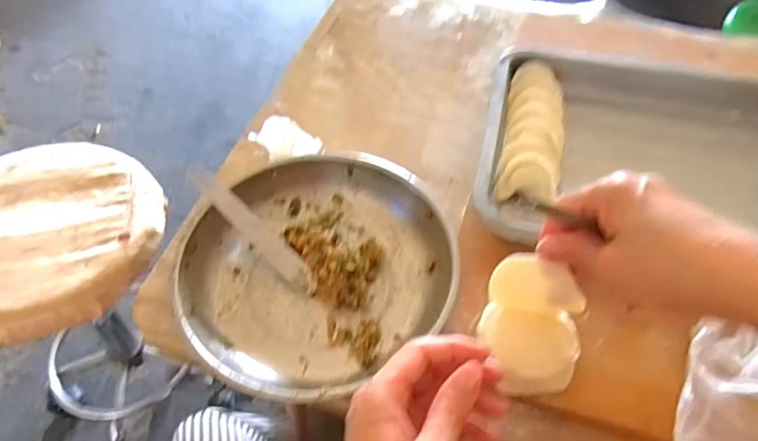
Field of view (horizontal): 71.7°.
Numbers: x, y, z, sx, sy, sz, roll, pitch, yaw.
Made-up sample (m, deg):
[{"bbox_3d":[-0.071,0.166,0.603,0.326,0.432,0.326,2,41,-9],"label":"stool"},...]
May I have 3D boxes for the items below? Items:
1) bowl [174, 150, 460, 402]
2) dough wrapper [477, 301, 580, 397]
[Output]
[{"bbox_3d":[-0.054,0.038,0.456,0.219,0.057,0.212,0,56,-1],"label":"bowl"},{"bbox_3d":[0.106,0.094,0.375,0.067,0.012,0.060,7,81,7],"label":"dough wrapper"}]

